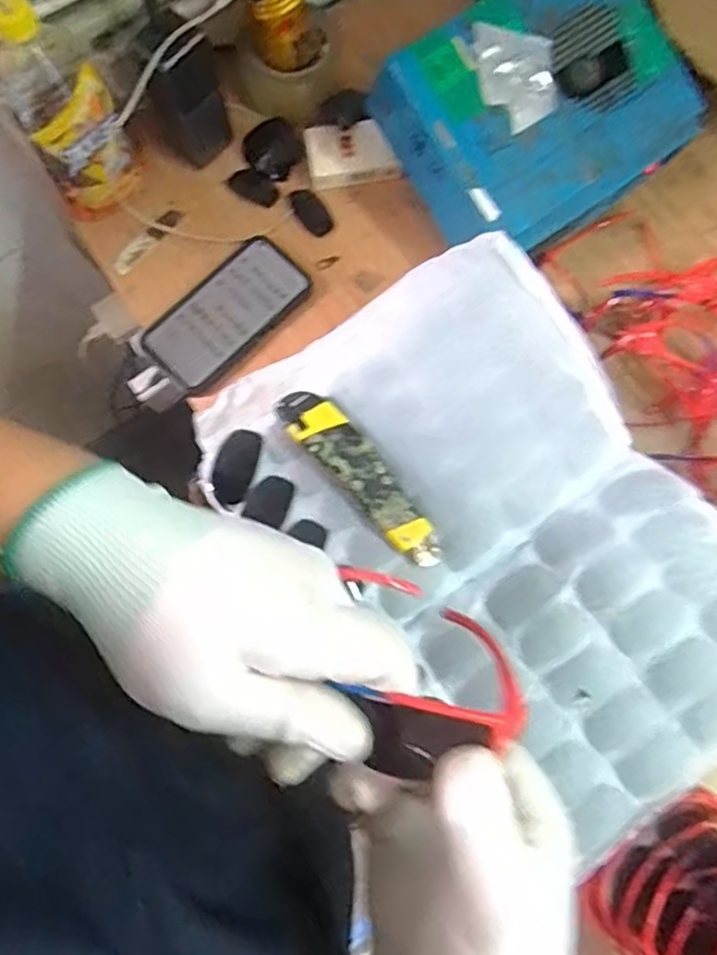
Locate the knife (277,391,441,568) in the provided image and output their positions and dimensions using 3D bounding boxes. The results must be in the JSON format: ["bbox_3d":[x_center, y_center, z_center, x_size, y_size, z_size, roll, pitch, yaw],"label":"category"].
[{"bbox_3d":[0.003,0.000,0.484,0.039,0.026,0.154,-41,80,-8],"label":"knife"}]

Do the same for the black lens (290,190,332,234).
[{"bbox_3d":[-0.046,-0.261,0.654,0.027,0.008,0.054,-31,79,-6],"label":"black lens"}]

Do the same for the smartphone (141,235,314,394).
[{"bbox_3d":[-0.123,-0.154,0.627,0.077,0.017,0.156,44,81,10],"label":"smartphone"}]

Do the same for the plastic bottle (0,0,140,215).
[{"bbox_3d":[-0.252,-0.318,0.563,0.081,0.180,0.095,-29,78,-6],"label":"plastic bottle"}]

